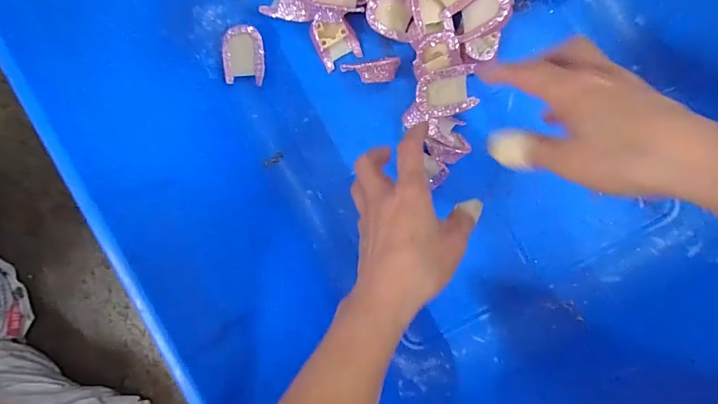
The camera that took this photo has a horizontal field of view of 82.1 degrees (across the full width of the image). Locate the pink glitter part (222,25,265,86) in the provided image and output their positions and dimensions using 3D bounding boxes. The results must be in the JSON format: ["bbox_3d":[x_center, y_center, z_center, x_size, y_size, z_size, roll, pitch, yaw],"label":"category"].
[{"bbox_3d":[-0.114,-0.145,0.409,0.040,0.015,0.055,4,91,6],"label":"pink glitter part"}]

